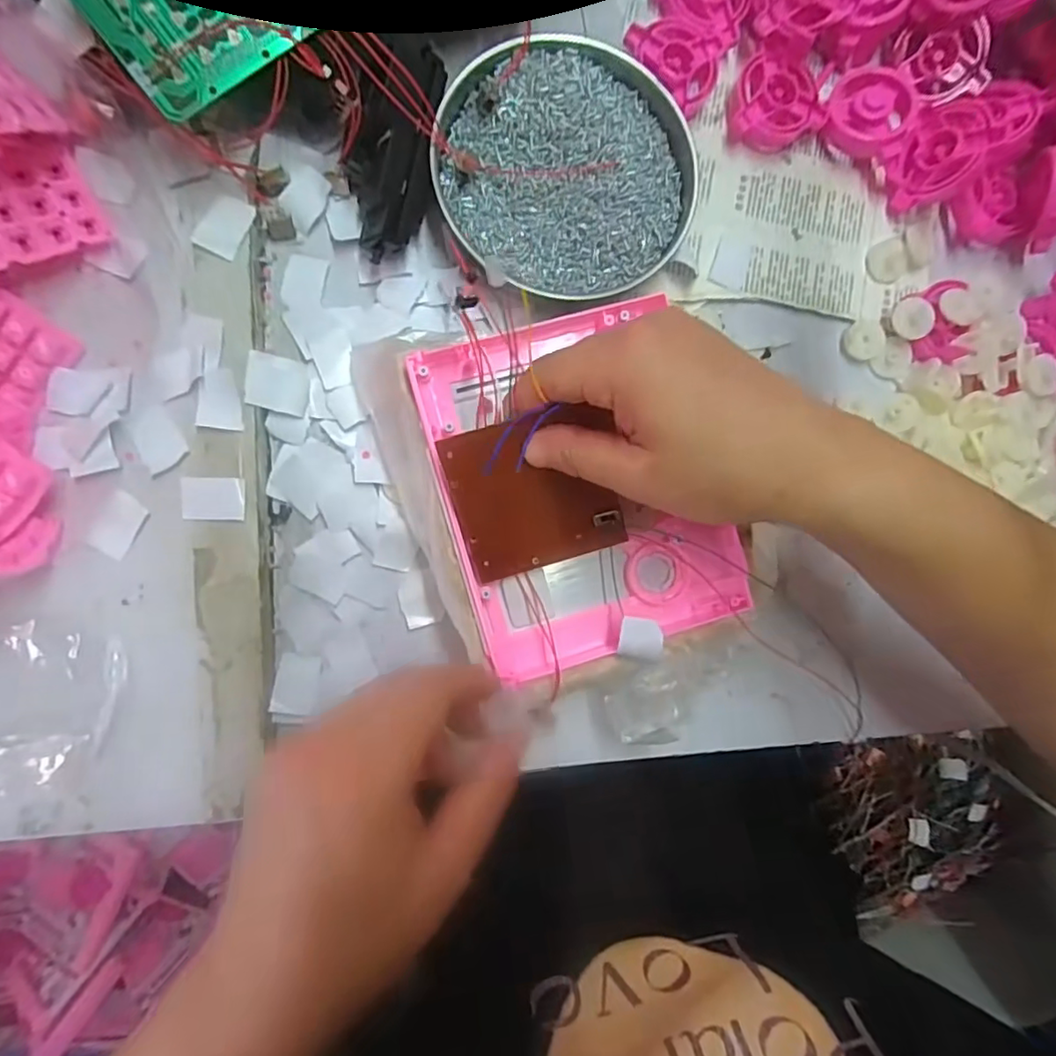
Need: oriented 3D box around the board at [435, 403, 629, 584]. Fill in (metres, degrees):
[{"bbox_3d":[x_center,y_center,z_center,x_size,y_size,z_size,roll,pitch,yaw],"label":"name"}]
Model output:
[{"bbox_3d":[0.004,-0.015,0.269,0.073,0.005,0.070,-16,109,0],"label":"board"}]

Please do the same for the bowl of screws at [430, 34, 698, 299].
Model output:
[{"bbox_3d":[0.020,-0.187,0.308,0.132,0.019,0.122,0,90,-8],"label":"bowl of screws"}]

